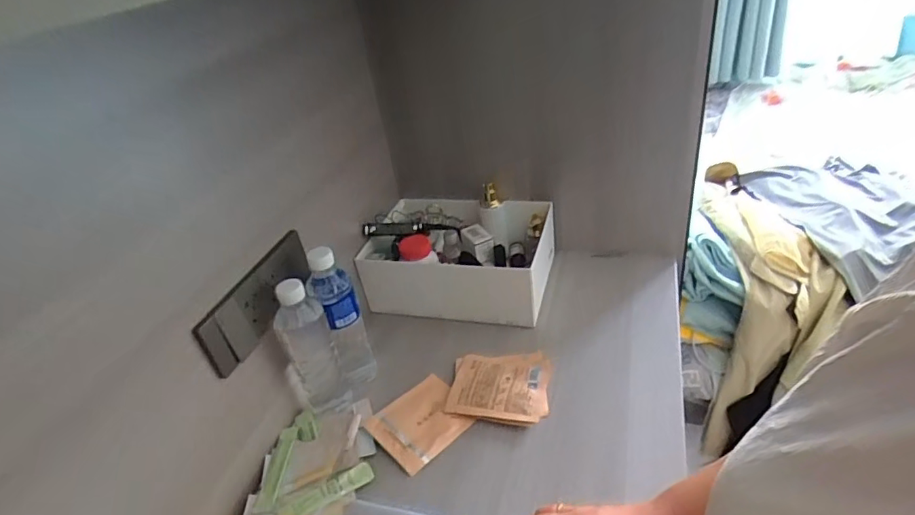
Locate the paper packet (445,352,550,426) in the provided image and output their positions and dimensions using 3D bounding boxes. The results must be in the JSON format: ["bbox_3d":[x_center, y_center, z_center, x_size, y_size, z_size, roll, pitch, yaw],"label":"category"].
[{"bbox_3d":[0.058,0.176,0.712,0.131,0.014,0.116,0,35,13],"label":"paper packet"}]

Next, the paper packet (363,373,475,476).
[{"bbox_3d":[-0.047,0.214,0.694,0.119,0.006,0.111,-31,39,-28],"label":"paper packet"}]

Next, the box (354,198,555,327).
[{"bbox_3d":[0.006,-0.010,0.889,0.299,0.121,0.209,0,35,14],"label":"box"}]

